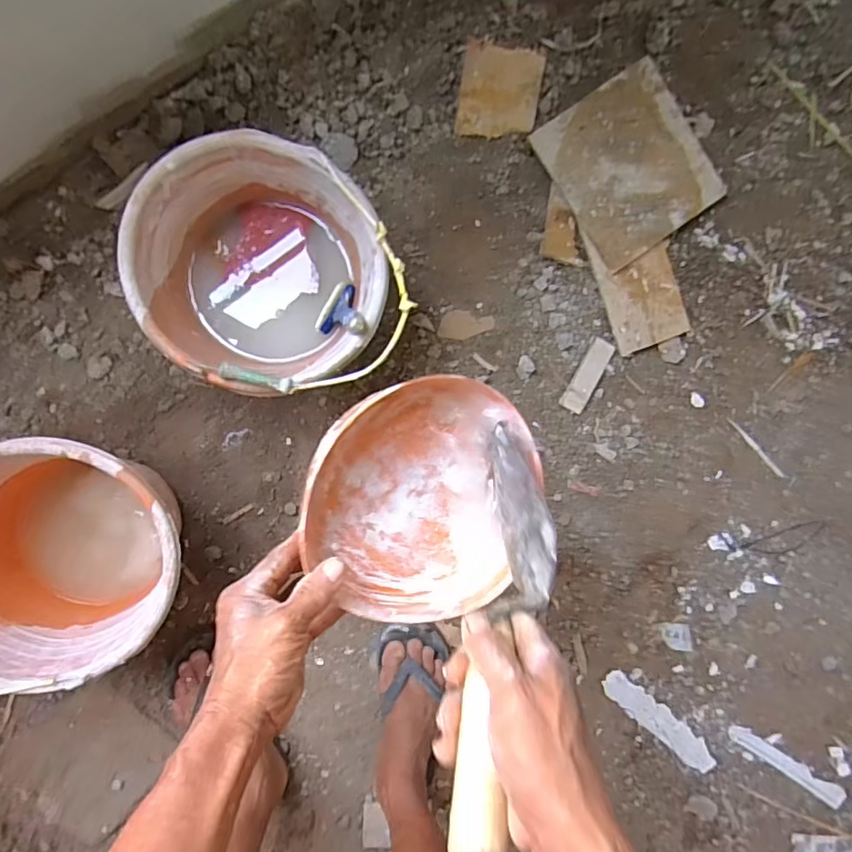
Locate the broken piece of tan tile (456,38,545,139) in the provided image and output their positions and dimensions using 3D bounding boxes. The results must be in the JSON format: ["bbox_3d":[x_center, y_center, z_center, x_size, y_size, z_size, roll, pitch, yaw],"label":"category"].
[{"bbox_3d":[0.108,-0.475,0.782,0.118,0.004,0.113,0,111,-16],"label":"broken piece of tan tile"}]

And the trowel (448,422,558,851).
[{"bbox_3d":[0.056,0.130,0.394,0.056,0.078,0.298,21,50,-6],"label":"trowel"}]

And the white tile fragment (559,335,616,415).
[{"bbox_3d":[0.253,-0.078,0.847,0.036,0.011,0.121,30,91,-6],"label":"white tile fragment"}]

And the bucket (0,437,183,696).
[{"bbox_3d":[-0.438,0.145,0.673,0.294,0.215,0.266,7,93,-6],"label":"bucket"}]

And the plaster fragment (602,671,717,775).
[{"bbox_3d":[0.384,0.485,0.888,0.242,0.011,0.049,43,89,-6],"label":"plaster fragment"}]

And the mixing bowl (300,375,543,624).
[{"bbox_3d":[0.003,0.059,0.465,0.189,0.061,0.199,23,92,-6],"label":"mixing bowl"}]

